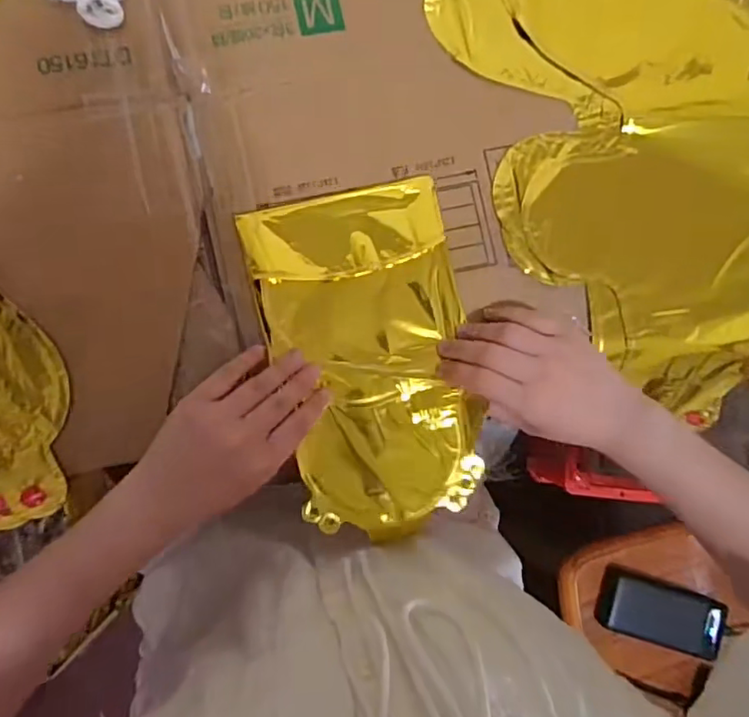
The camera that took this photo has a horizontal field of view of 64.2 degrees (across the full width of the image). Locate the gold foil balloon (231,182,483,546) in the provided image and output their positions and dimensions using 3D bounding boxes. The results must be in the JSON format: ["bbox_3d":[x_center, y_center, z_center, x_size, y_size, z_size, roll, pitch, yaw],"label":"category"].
[{"bbox_3d":[-0.001,0.002,0.424,0.139,0.021,0.238,-13,87,-6],"label":"gold foil balloon"}]

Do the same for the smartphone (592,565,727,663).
[{"bbox_3d":[0.342,0.307,0.722,0.138,0.009,0.074,9,72,40],"label":"smartphone"}]

